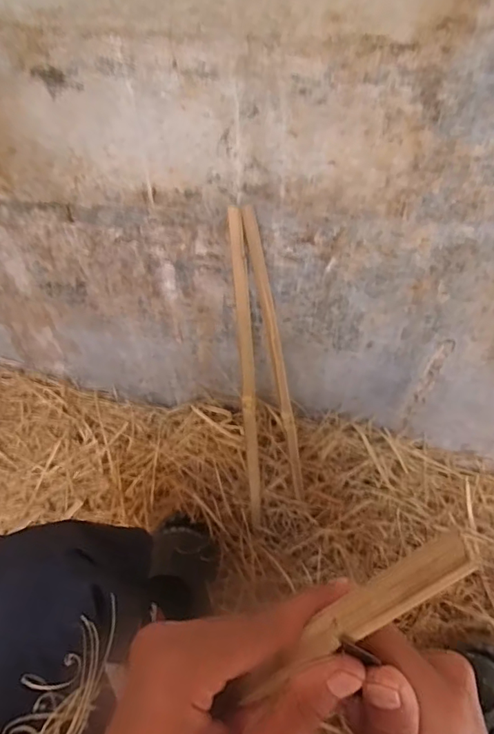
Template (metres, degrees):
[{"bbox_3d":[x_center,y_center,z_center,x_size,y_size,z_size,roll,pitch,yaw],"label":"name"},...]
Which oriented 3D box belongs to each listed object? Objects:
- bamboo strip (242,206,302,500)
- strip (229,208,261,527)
[{"bbox_3d":[0.048,0.015,0.751,0.018,0.495,0.021,-18,30,-11],"label":"bamboo strip"},{"bbox_3d":[0.002,0.033,0.755,0.021,0.518,0.017,-4,29,-1],"label":"strip"}]

